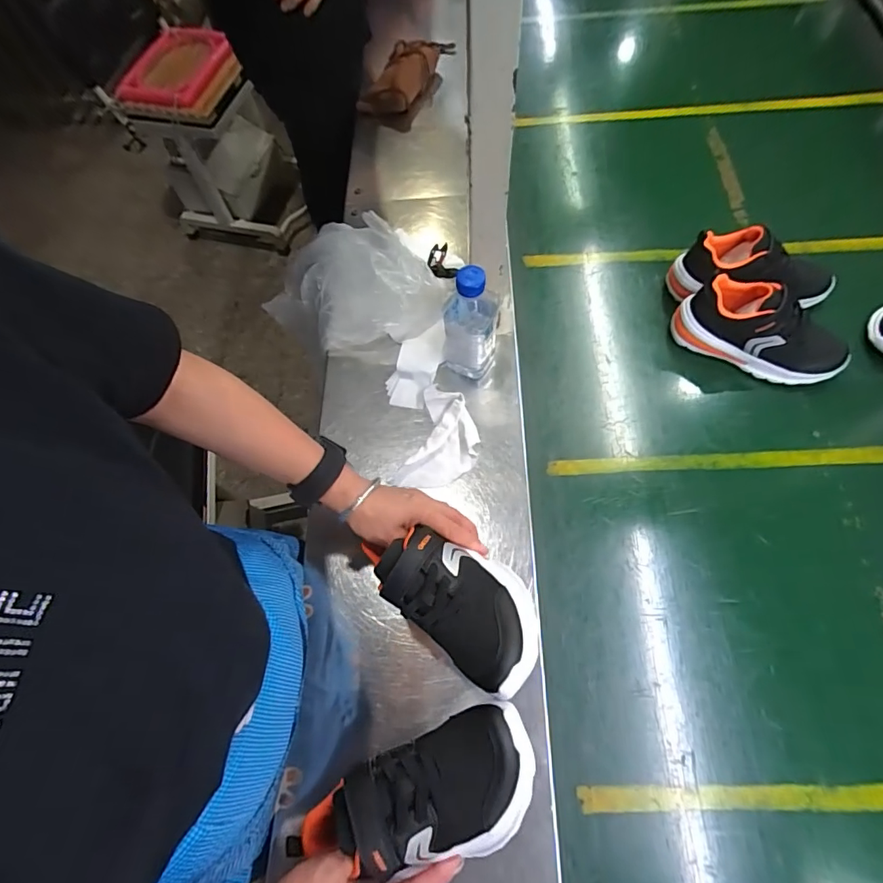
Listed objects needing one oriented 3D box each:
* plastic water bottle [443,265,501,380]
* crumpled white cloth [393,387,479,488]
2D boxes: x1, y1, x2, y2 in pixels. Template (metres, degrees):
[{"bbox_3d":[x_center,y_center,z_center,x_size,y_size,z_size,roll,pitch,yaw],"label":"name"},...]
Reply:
[{"bbox_3d":[0.036,-0.146,0.587,0.065,0.171,0.065,0,66,4],"label":"plastic water bottle"},{"bbox_3d":[0.003,0.001,0.600,0.083,0.019,0.131,15,68,10],"label":"crumpled white cloth"}]

